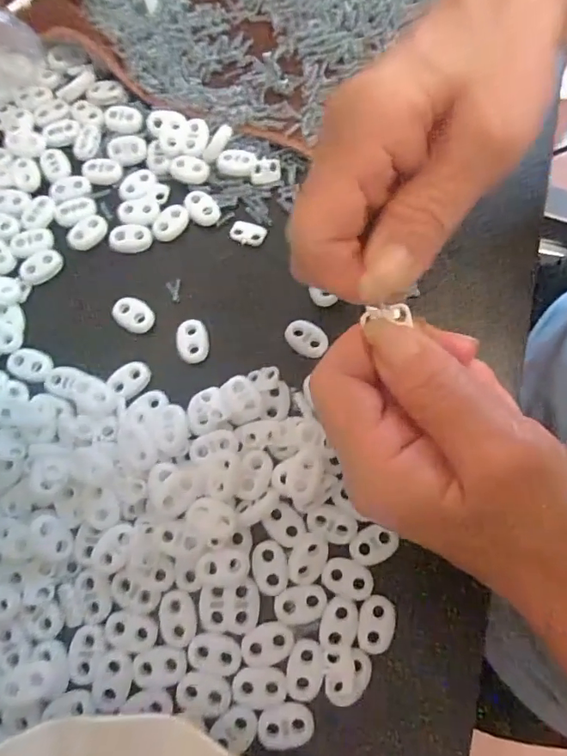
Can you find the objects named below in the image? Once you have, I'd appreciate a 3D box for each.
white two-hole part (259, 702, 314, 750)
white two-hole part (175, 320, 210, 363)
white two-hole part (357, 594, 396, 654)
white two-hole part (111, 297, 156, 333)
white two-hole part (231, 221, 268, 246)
[{"bbox_3d":[0.001,0.140,0.201,0.022,0.004,0.016,-5,72,-1],"label":"white two-hole part"},{"bbox_3d":[-0.046,-0.019,0.255,0.016,0.004,0.022,-7,72,-2],"label":"white two-hole part"},{"bbox_3d":[0.040,0.105,0.213,0.015,0.004,0.022,11,73,4],"label":"white two-hole part"},{"bbox_3d":[-0.078,-0.033,0.261,0.023,0.004,0.015,28,75,9],"label":"white two-hole part"},{"bbox_3d":[-0.019,-0.080,0.274,0.020,0.004,0.013,22,74,7],"label":"white two-hole part"}]

